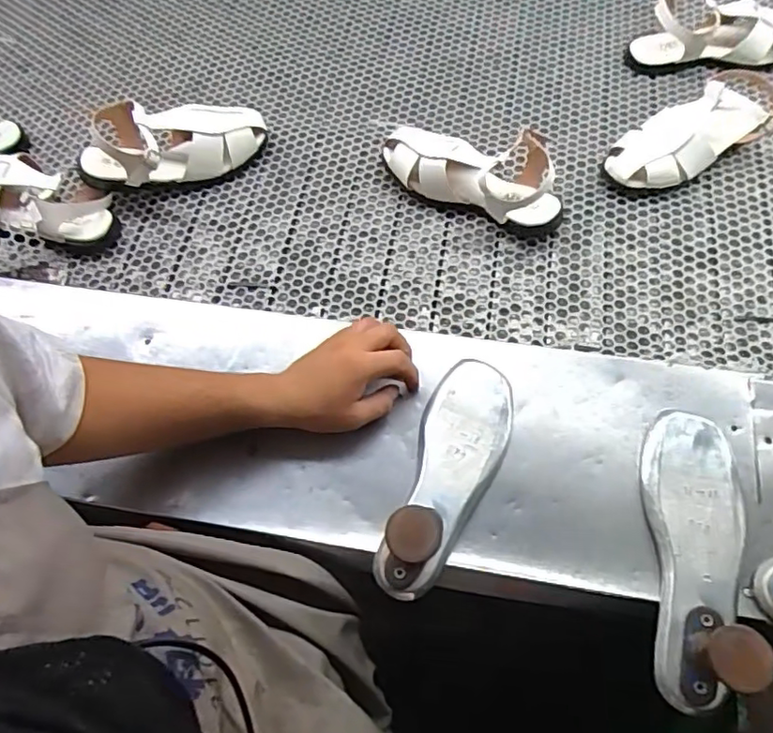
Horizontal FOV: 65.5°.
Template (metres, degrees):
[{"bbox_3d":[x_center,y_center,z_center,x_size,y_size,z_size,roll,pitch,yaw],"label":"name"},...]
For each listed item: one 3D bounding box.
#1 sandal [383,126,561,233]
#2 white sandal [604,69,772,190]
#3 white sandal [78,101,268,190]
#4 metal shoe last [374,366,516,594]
[{"bbox_3d":[0.110,-0.246,0.751,0.231,0.085,0.097,30,68,18],"label":"sandal"},{"bbox_3d":[0.377,-0.291,0.755,0.202,0.086,0.084,-20,62,-6],"label":"white sandal"},{"bbox_3d":[-0.278,-0.283,0.787,0.238,0.082,0.097,-15,61,-5],"label":"white sandal"},{"bbox_3d":[0.061,0.089,0.562,0.085,0.090,0.247,17,63,13],"label":"metal shoe last"}]

